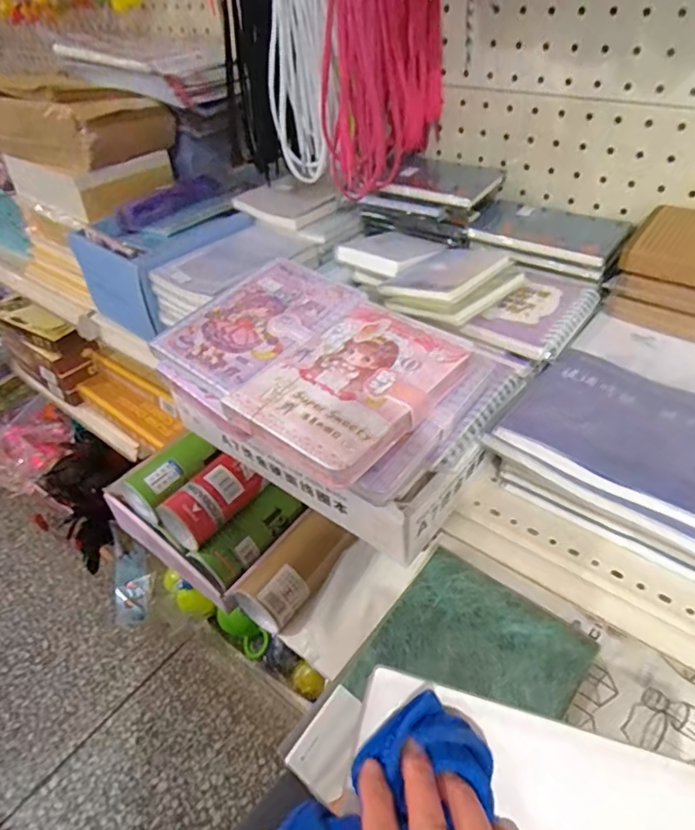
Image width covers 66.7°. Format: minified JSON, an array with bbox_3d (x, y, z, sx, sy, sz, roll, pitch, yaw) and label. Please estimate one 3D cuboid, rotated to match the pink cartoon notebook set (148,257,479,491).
[{"bbox_3d":[-0.030,-0.041,0.386,0.206,0.045,0.150,31,53,32],"label":"pink cartoon notebook set"}]

